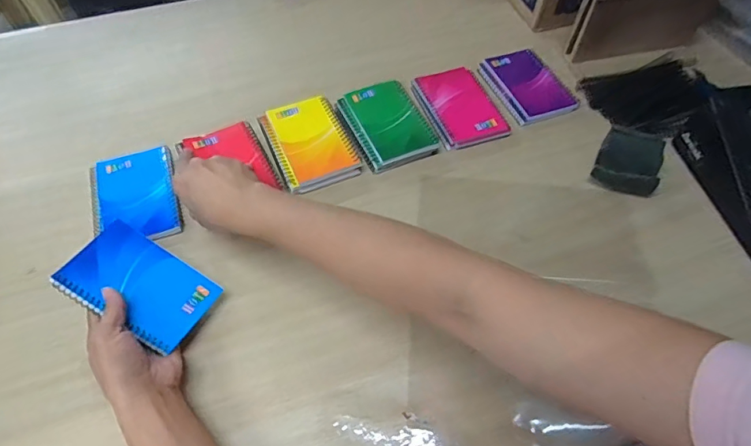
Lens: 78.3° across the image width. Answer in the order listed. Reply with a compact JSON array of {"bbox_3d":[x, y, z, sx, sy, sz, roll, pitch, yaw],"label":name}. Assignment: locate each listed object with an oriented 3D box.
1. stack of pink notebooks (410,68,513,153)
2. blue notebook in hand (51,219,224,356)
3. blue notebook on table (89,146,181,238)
[{"bbox_3d":[0.117,-0.160,0.622,0.098,0.016,0.133,-17,58,-12],"label":"stack of pink notebooks"},{"bbox_3d":[-0.229,0.059,0.449,0.132,0.007,0.082,33,55,-1],"label":"blue notebook in hand"},{"bbox_3d":[-0.282,-0.032,0.539,0.094,0.007,0.133,-17,58,-12],"label":"blue notebook on table"}]

